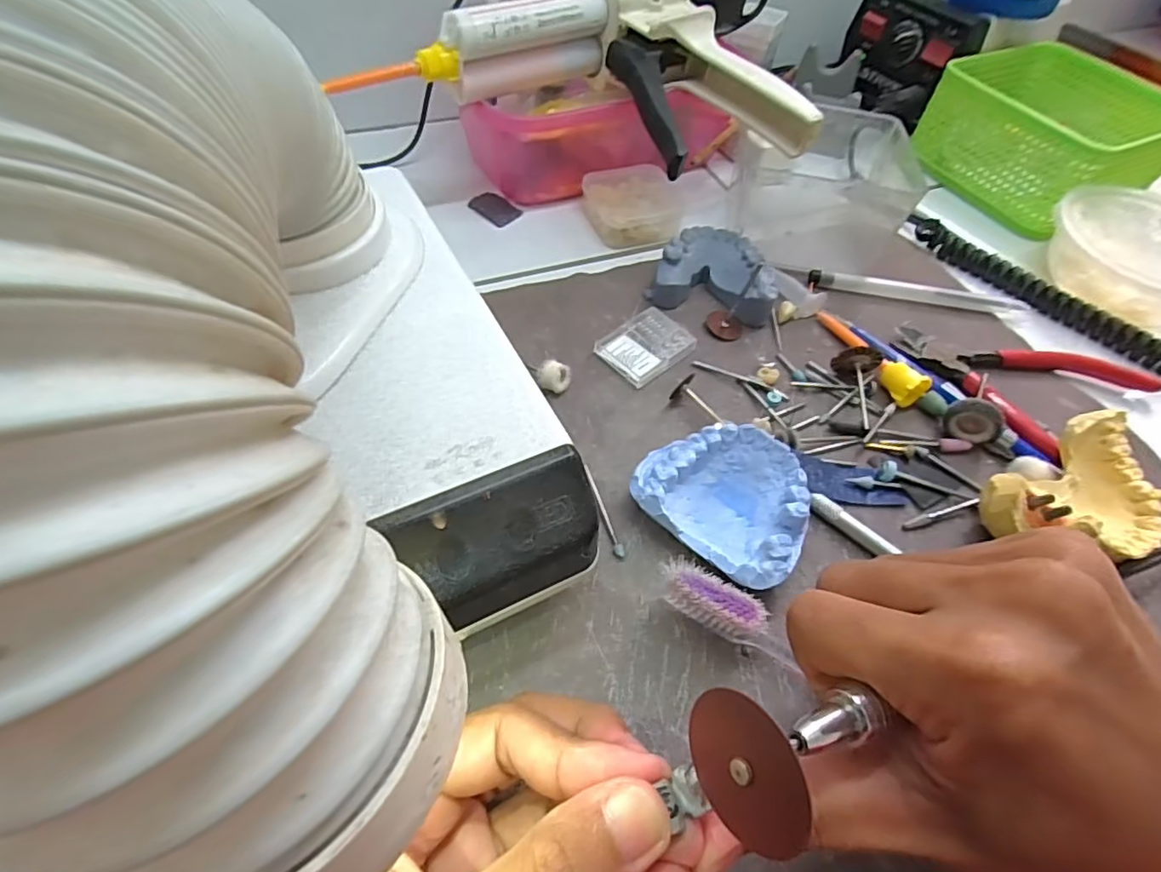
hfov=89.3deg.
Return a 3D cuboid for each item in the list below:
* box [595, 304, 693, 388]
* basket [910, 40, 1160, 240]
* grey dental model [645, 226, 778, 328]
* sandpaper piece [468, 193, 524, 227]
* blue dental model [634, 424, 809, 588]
[{"bbox_3d":[0.034,-0.048,0.309,0.045,0.007,0.037,-35,64,-25],"label":"box"},{"bbox_3d":[0.339,-0.218,0.423,0.139,0.059,0.130,-21,59,-18],"label":"basket"},{"bbox_3d":[0.076,-0.093,0.333,0.065,0.024,0.054,13,54,5],"label":"grey dental model"},{"bbox_3d":[-0.055,-0.147,0.379,0.032,0.004,0.024,34,59,19],"label":"sandpaper piece"},{"bbox_3d":[0.061,0.026,0.243,0.067,0.029,0.055,37,60,20],"label":"blue dental model"}]

